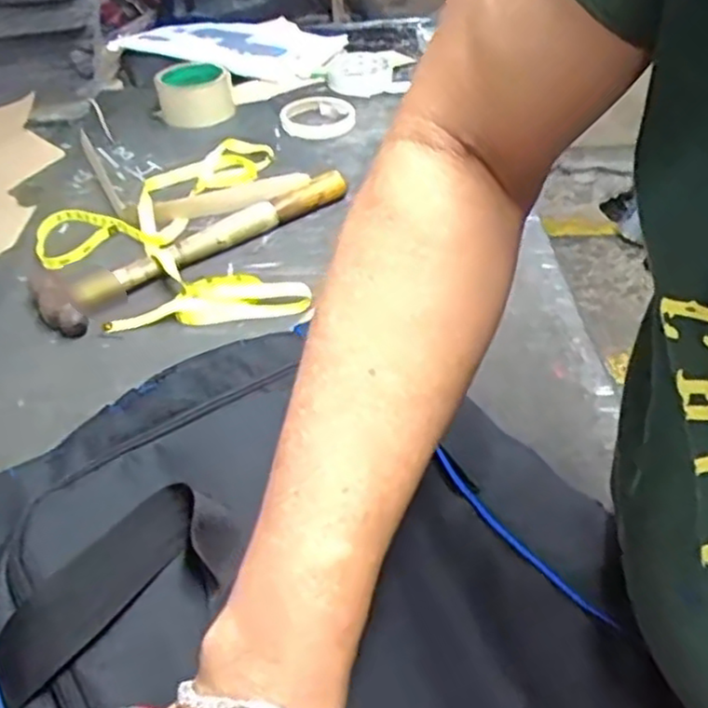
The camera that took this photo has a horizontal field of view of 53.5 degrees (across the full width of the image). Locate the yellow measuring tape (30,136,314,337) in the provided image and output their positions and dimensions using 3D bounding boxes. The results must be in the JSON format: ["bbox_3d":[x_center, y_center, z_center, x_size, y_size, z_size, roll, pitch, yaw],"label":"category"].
[{"bbox_3d":[-0.184,-0.120,0.675,0.237,0.020,0.297,-9,41,-8],"label":"yellow measuring tape"}]

